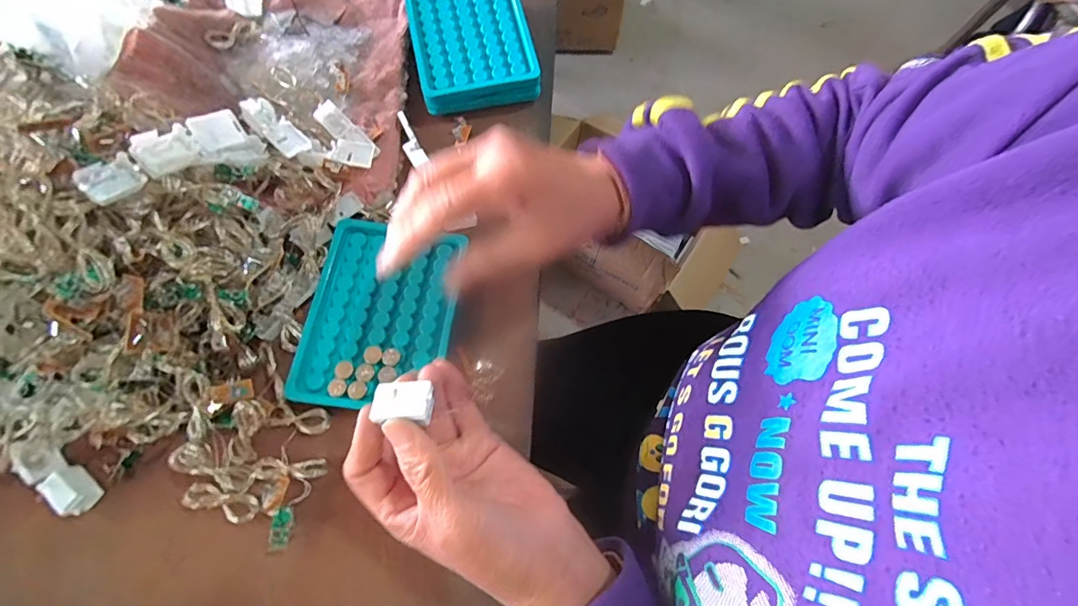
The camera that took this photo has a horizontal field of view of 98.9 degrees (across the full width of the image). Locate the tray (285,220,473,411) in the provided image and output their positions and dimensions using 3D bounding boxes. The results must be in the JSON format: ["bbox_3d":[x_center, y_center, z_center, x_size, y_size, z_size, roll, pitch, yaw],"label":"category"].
[{"bbox_3d":[-0.108,0.006,0.314,0.095,0.010,0.128,8,69,0],"label":"tray"}]

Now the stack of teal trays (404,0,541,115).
[{"bbox_3d":[-0.061,-0.231,0.399,0.096,0.032,0.134,-11,70,-7],"label":"stack of teal trays"}]

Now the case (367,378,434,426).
[{"bbox_3d":[-0.066,0.048,0.223,0.028,0.009,0.020,-4,49,5],"label":"case"}]

